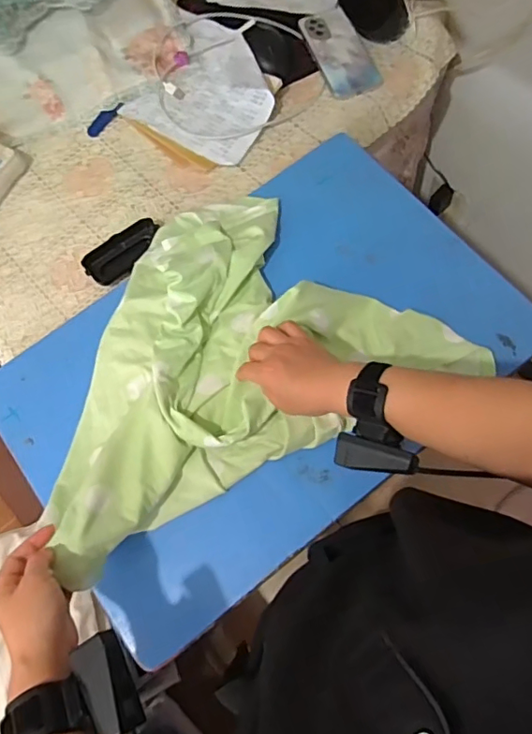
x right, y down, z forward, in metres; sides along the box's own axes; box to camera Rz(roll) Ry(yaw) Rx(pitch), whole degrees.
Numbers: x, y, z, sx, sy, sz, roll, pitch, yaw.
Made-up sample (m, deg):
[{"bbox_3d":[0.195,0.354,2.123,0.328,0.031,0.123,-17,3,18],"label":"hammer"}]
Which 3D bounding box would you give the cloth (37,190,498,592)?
[{"bbox_3d":[-0.053,-0.040,0.608,0.490,0.086,0.343,-29,75,-9],"label":"cloth"}]

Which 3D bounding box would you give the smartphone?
[{"bbox_3d":[0.113,-0.482,0.796,0.080,0.011,0.158,-20,71,-2],"label":"smartphone"}]

